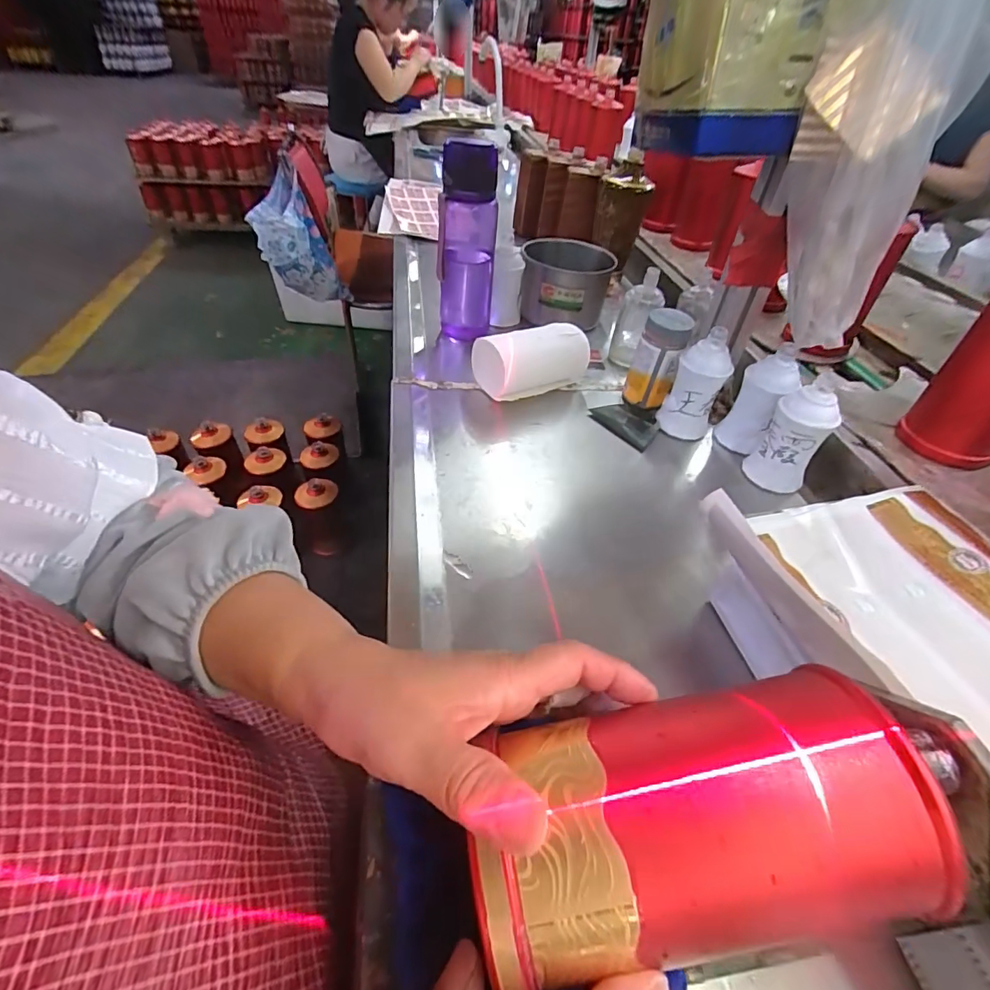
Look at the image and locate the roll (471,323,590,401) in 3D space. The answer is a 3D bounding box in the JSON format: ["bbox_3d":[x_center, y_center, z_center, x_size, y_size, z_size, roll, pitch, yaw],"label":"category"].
[{"bbox_3d":[0.048,-0.162,0.599,0.140,0.057,0.056,-20,49,-23],"label":"roll"}]

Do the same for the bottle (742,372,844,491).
[{"bbox_3d":[0.301,-0.061,0.492,0.054,0.111,0.047,18,45,13],"label":"bottle"}]

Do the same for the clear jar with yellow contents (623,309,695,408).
[{"bbox_3d":[0.191,-0.159,0.582,0.050,0.100,0.056,18,45,13],"label":"clear jar with yellow contents"}]

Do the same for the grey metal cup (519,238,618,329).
[{"bbox_3d":[0.104,-0.324,0.741,0.130,0.078,0.126,15,45,11],"label":"grey metal cup"}]

